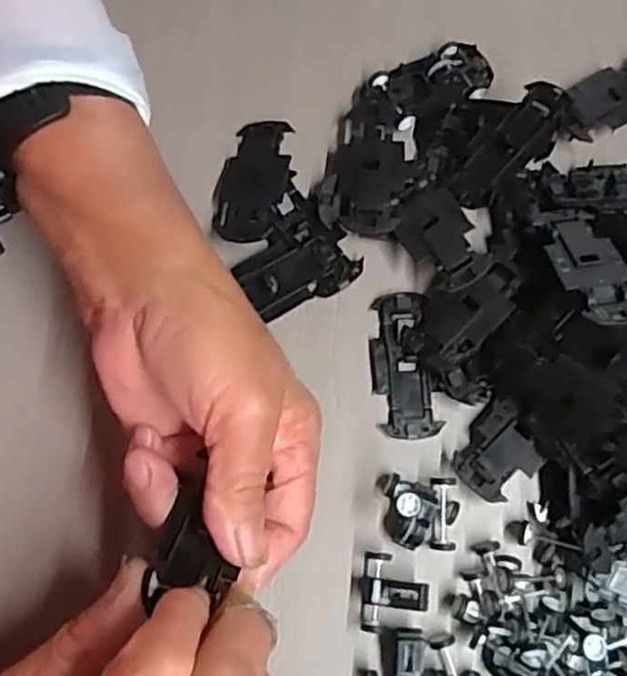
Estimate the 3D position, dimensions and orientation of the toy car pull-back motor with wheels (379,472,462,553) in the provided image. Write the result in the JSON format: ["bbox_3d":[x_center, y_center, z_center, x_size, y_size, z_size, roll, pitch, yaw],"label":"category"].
[{"bbox_3d":[0.044,0.073,0.298,0.032,0.014,0.029,4,77,0],"label":"toy car pull-back motor with wheels"}]

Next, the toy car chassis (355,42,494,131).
[{"bbox_3d":[0.054,-0.120,0.337,0.063,0.009,0.031,-27,79,-7],"label":"toy car chassis"}]

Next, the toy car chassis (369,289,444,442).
[{"bbox_3d":[0.039,0.012,0.313,0.027,0.008,0.064,-7,77,-3],"label":"toy car chassis"}]

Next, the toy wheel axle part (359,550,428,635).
[{"bbox_3d":[0.032,0.103,0.292,0.026,0.014,0.030,-1,77,-1],"label":"toy wheel axle part"}]

